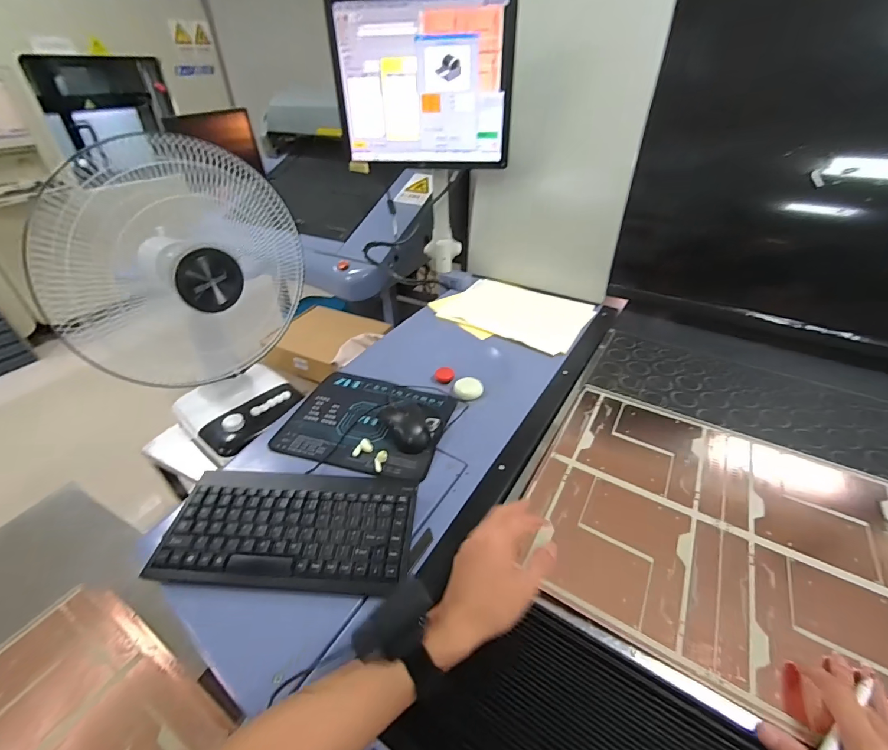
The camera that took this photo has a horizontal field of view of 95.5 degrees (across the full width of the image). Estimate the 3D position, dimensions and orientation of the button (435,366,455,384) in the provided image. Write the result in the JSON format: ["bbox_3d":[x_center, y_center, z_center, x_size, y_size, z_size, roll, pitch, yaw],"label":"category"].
[{"bbox_3d":[0.002,0.000,0.801,0.038,0.016,0.033,0,37,2],"label":"button"}]

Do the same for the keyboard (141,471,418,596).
[{"bbox_3d":[-0.183,0.188,0.496,0.287,0.037,0.149,1,37,3],"label":"keyboard"}]

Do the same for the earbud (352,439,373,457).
[{"bbox_3d":[-0.123,0.109,0.609,0.032,0.011,0.021,-13,38,-16],"label":"earbud"}]

